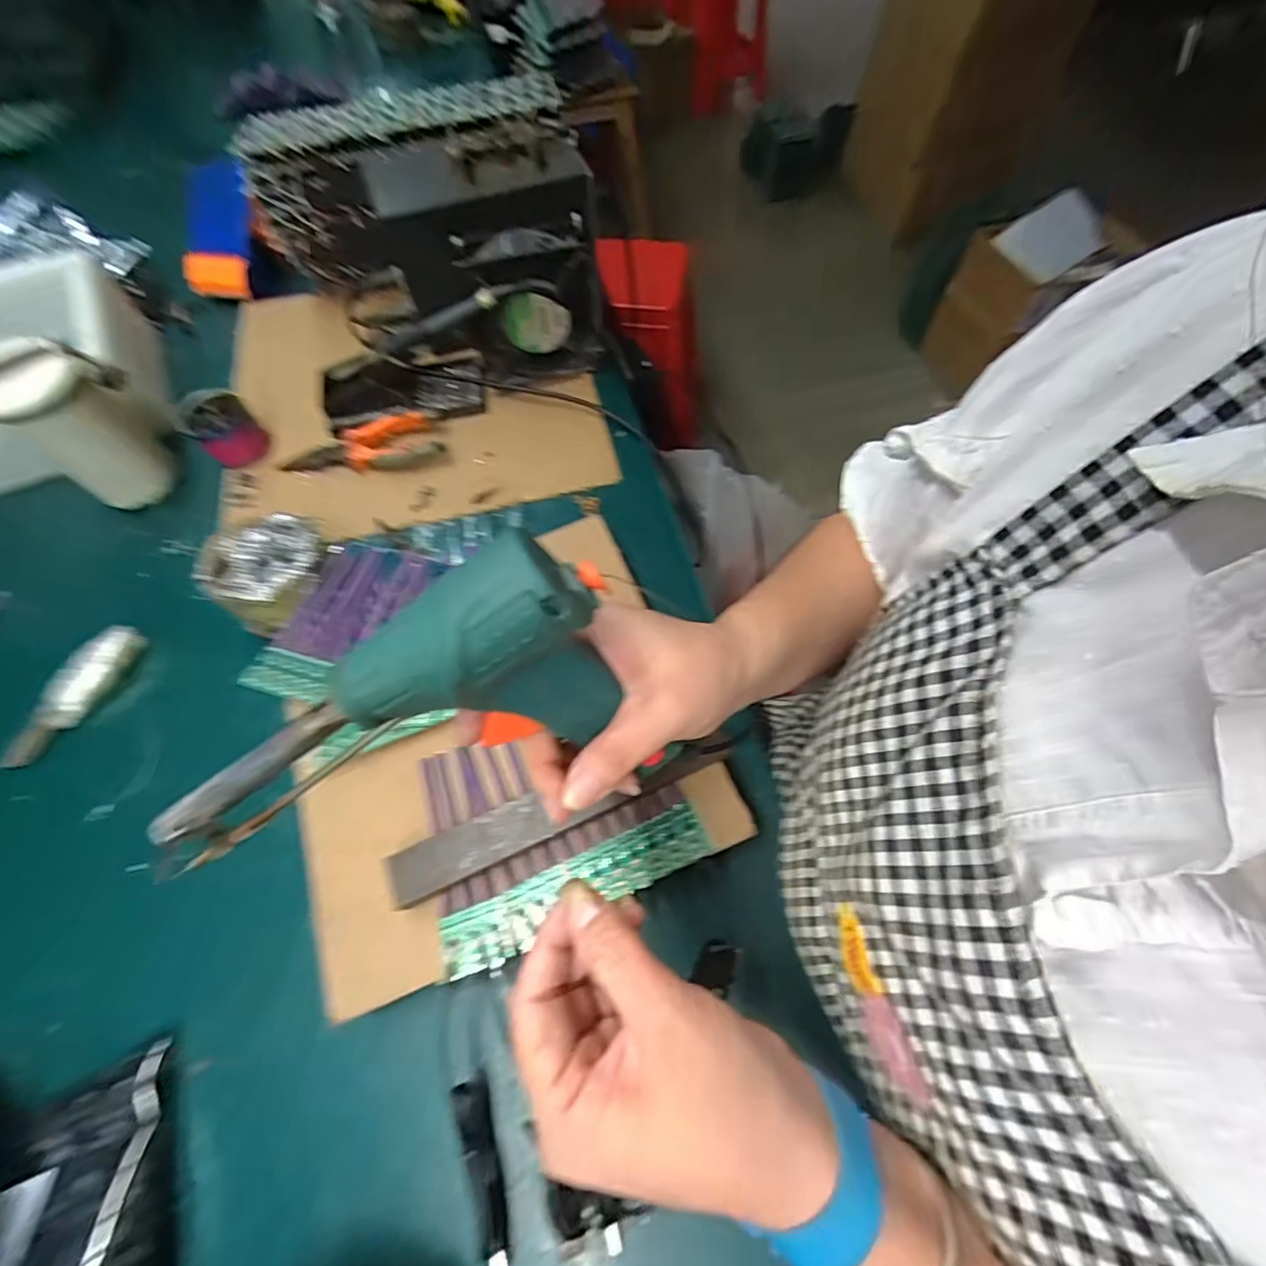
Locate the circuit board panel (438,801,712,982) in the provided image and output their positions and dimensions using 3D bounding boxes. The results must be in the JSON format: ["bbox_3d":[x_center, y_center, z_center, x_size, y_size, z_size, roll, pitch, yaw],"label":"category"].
[{"bbox_3d":[-0.034,0.148,0.325,0.160,0.006,0.033,-24,65,-8],"label":"circuit board panel"}]

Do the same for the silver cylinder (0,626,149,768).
[{"bbox_3d":[-0.425,0.047,0.423,0.039,0.021,0.122,30,67,17],"label":"silver cylinder"}]

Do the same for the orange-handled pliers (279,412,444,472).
[{"bbox_3d":[-0.247,-0.173,0.516,0.146,0.019,0.047,-5,62,0],"label":"orange-handled pliers"}]

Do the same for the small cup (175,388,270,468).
[{"bbox_3d":[-0.374,-0.186,0.515,0.053,0.046,0.056,-1,62,2],"label":"small cup"}]

